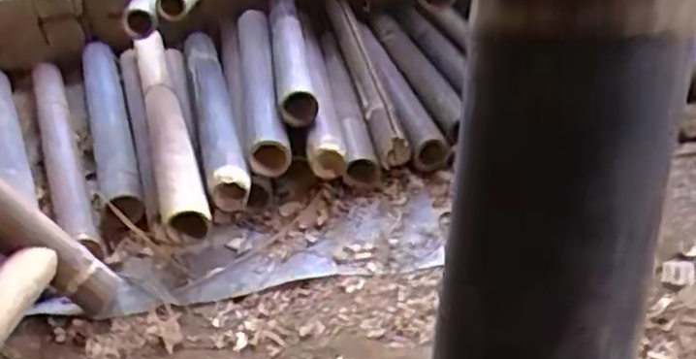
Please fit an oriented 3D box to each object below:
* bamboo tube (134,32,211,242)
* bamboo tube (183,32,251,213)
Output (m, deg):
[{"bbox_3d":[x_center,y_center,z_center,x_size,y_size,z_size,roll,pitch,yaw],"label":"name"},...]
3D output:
[{"bbox_3d":[-0.286,-0.097,1.128,0.055,0.065,0.594,-15,34,-11],"label":"bamboo tube"},{"bbox_3d":[-0.221,-0.119,1.175,0.058,0.055,0.539,-13,33,-9],"label":"bamboo tube"}]

